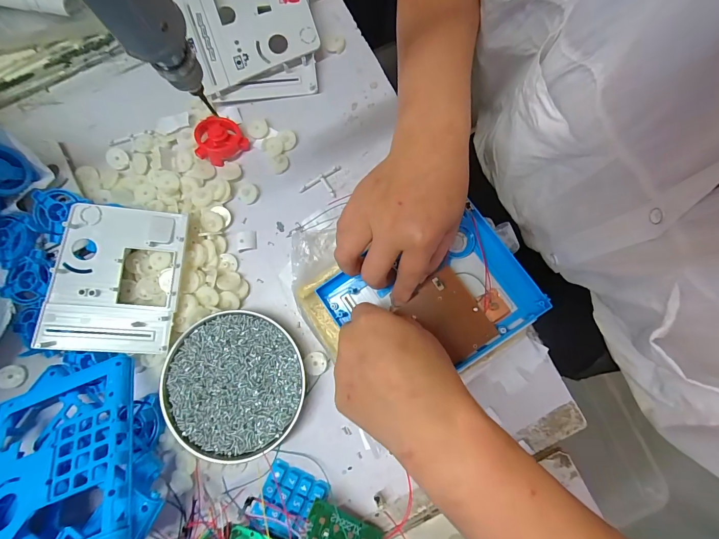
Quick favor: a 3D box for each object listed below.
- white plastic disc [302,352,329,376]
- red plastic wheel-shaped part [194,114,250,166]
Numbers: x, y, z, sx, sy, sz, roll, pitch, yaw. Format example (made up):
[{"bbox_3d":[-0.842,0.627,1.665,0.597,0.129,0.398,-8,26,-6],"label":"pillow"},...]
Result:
[{"bbox_3d":[-0.044,0.095,0.340,0.023,0.004,0.023,0,80,2],"label":"white plastic disc"},{"bbox_3d":[-0.157,-0.146,0.370,0.052,0.021,0.049,-29,81,-3],"label":"red plastic wheel-shaped part"}]

